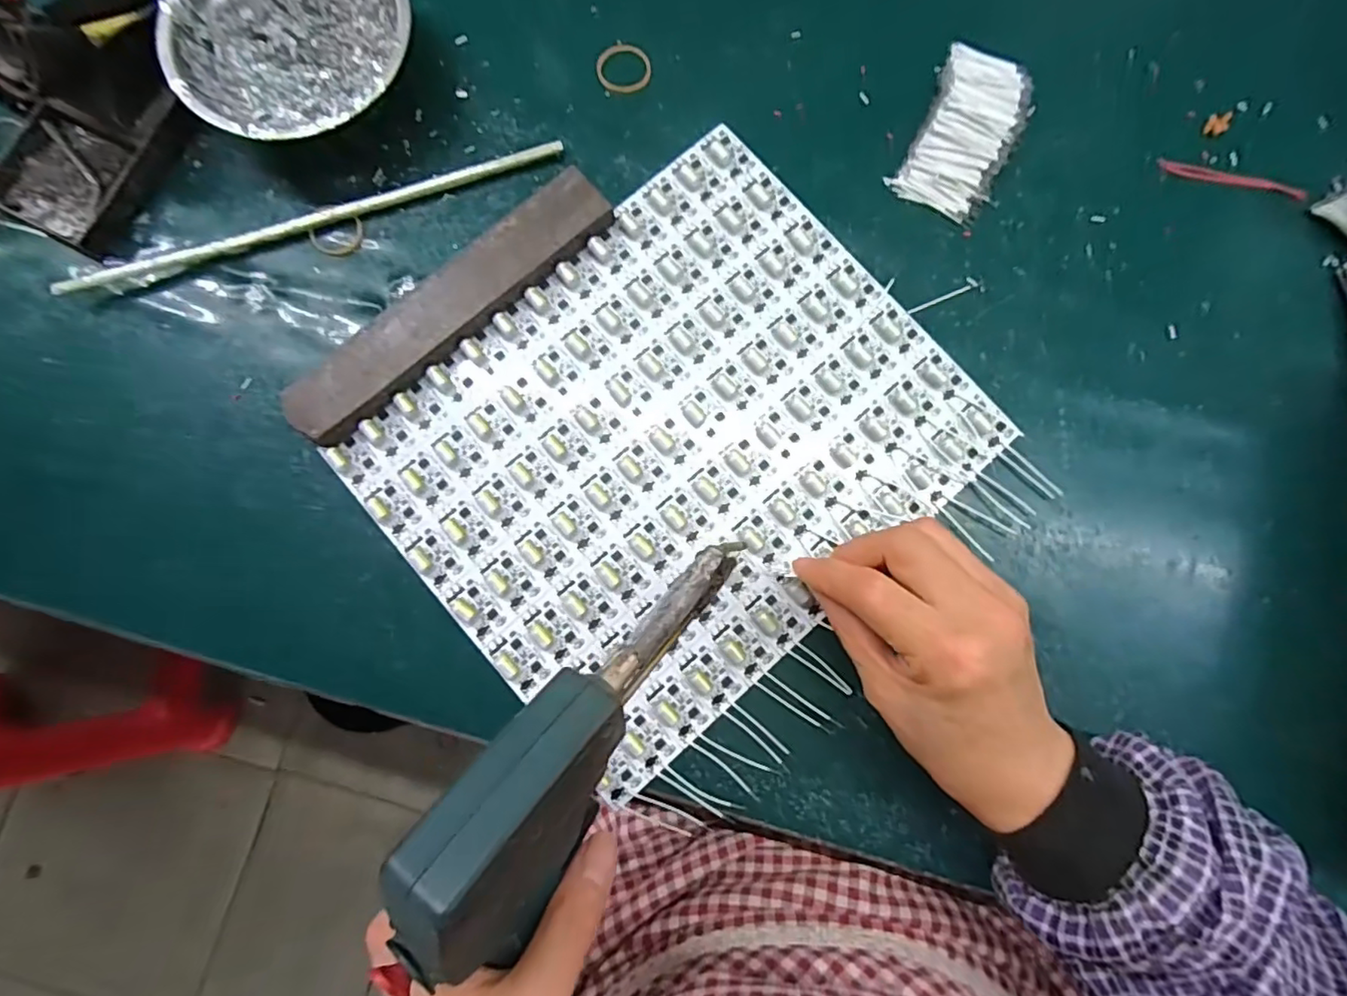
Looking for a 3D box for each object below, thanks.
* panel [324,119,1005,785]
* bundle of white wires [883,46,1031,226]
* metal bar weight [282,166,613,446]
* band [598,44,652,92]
[{"bbox_3d":[0.004,-0.031,0.310,0.281,0.009,0.232,-43,86,-6],"label":"panel"},{"bbox_3d":[0.168,-0.211,0.331,0.053,0.017,0.098,28,83,2],"label":"bundle of white wires"},{"bbox_3d":[-0.117,-0.104,0.310,0.195,0.020,0.038,-41,86,-6],"label":"metal bar weight"},{"bbox_3d":[-0.029,-0.251,0.340,0.031,0.004,0.030,7,83,-1],"label":"band"}]

